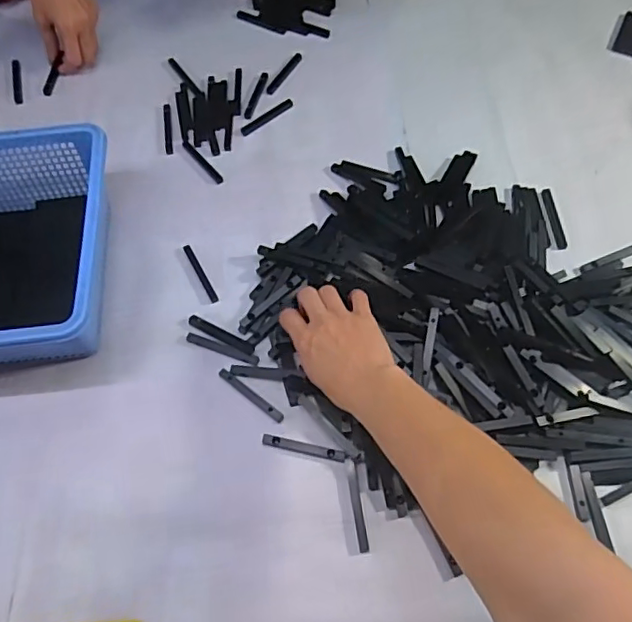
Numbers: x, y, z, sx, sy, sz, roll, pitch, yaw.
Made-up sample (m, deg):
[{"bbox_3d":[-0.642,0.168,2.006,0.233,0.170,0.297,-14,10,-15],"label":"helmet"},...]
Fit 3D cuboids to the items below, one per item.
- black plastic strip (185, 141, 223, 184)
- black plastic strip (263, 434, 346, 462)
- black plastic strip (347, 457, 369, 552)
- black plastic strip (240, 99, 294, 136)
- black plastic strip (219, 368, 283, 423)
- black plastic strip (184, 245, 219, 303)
[{"bbox_3d":[-0.133,-0.175,0.668,0.010,0.004,0.077,-38,68,-15],"label":"black plastic strip"},{"bbox_3d":[-0.011,0.122,0.508,0.075,0.004,0.011,11,65,8],"label":"black plastic strip"},{"bbox_3d":[0.036,0.166,0.485,0.009,0.004,0.074,-7,63,-1],"label":"black plastic strip"},{"bbox_3d":[-0.059,-0.238,0.696,0.076,0.006,0.011,-35,67,-14],"label":"black plastic strip"},{"bbox_3d":[-0.061,0.079,0.533,0.077,0.004,0.009,36,70,18],"label":"black plastic strip"},{"bbox_3d":[-0.123,-0.041,0.600,0.008,0.004,0.078,-27,65,-11],"label":"black plastic strip"}]

